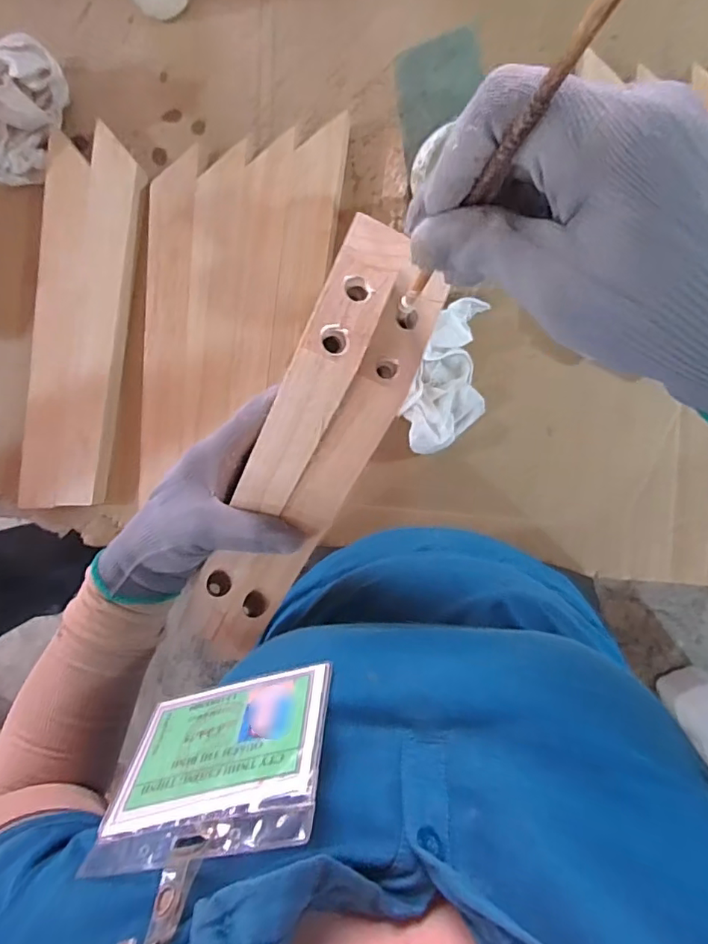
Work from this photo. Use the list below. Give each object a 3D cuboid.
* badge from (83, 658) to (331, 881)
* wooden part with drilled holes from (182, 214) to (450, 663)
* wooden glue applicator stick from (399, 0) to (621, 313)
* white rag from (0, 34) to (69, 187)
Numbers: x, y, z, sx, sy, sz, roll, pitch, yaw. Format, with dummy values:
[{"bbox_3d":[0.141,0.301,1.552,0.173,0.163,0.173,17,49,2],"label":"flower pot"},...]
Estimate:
[{"bbox_3d":[-0.060,0.127,0.235,0.100,0.080,0.004,-18,116,12],"label":"badge"},{"bbox_3d":[-0.037,0.015,0.315,0.058,0.057,0.303,30,122,4],"label":"wooden part with drilled holes"},{"bbox_3d":[0.041,-0.089,0.176,0.006,0.172,0.004,-32,90,-11],"label":"wooden glue applicator stick"},{"bbox_3d":[-0.387,-0.401,0.591,0.088,0.098,0.152,36,96,3],"label":"white rag"}]

